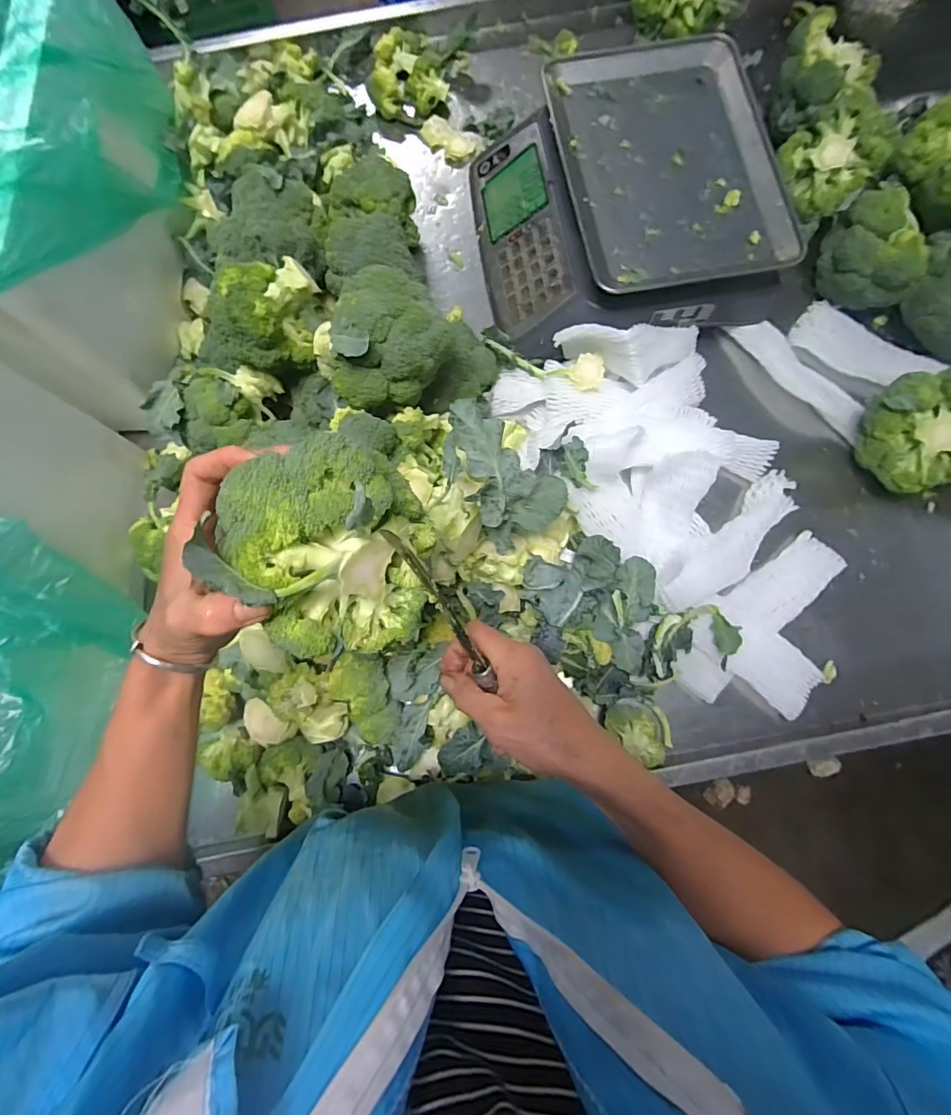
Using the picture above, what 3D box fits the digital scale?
[{"bbox_3d":[0.171,-0.436,0.608,0.325,0.112,0.336,-12,80,-1],"label":"digital scale"}]

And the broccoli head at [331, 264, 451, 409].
[{"bbox_3d":[-0.081,-0.211,0.472,0.104,0.085,0.125,9,80,3],"label":"broccoli head"}]

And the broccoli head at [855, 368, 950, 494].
[{"bbox_3d":[0.511,-0.138,0.553,0.100,0.126,0.135,-28,81,-4],"label":"broccoli head"}]

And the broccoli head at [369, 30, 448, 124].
[{"bbox_3d":[-0.101,-0.696,0.701,0.110,0.045,0.122,-11,80,-1],"label":"broccoli head"}]

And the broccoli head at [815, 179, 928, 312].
[{"bbox_3d":[0.477,-0.362,0.581,0.080,0.099,0.112,-26,81,-3],"label":"broccoli head"}]

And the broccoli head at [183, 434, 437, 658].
[{"bbox_3d":[-0.088,-0.005,0.303,0.083,0.137,0.117,27,82,47],"label":"broccoli head"}]

